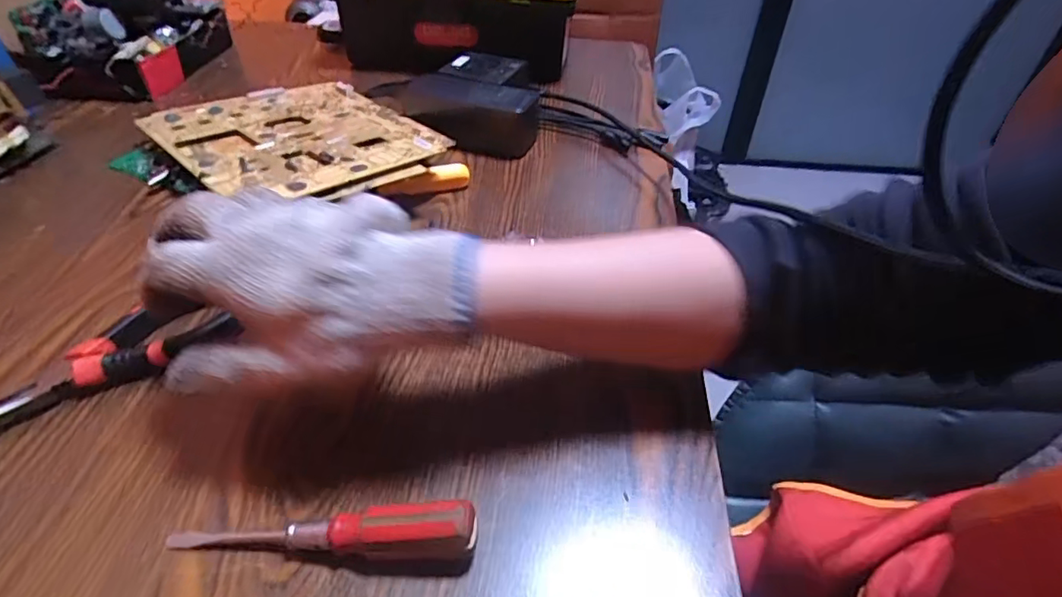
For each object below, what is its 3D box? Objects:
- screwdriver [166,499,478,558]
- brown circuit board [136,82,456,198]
[{"bbox_3d":[-0.094,0.106,0.247,0.137,0.028,0.018,-1,42,-2],"label":"screwdriver"},{"bbox_3d":[-0.213,-0.152,0.500,0.198,0.009,0.277,-29,44,-33],"label":"brown circuit board"}]

